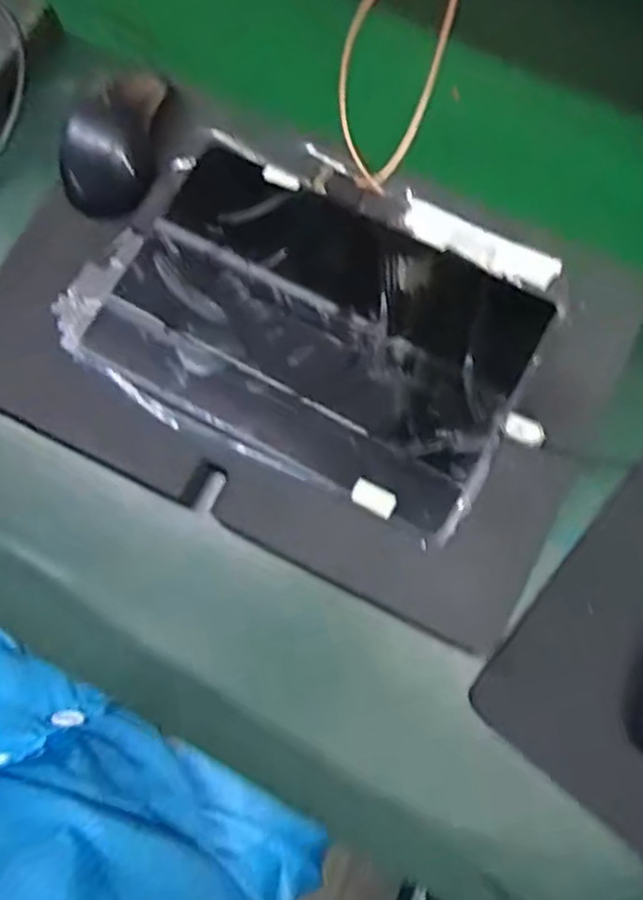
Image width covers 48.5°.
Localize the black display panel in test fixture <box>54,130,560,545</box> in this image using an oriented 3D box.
[{"bbox_3d":[-0.006,-0.089,0.450,0.269,0.018,0.198,25,76,8],"label":"black display panel in test fixture"}]

